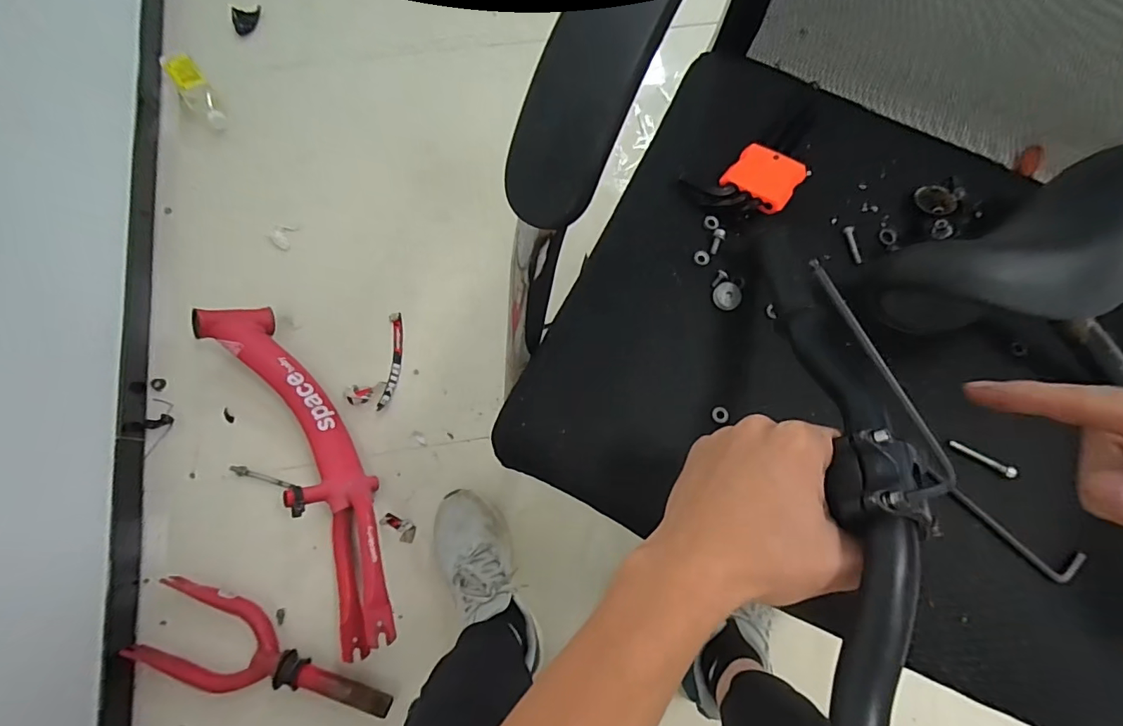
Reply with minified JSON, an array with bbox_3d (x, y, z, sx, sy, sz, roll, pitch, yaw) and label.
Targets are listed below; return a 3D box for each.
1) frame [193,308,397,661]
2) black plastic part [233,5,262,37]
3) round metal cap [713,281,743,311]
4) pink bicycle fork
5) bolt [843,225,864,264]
[{"bbox_3d":[-0.385,0.135,0.735,0.116,0.110,0.523,-29,79,-9],"label":"frame"},{"bbox_3d":[-0.648,-0.702,1.010,0.053,0.014,0.075,-9,76,-5],"label":"black plastic part"},{"bbox_3d":[0.132,-0.054,0.389,0.021,0.004,0.026,41,78,8],"label":"round metal cap"},{"bbox_3d":[-0.424,0.427,0.701,0.370,0.054,0.122,22,76,3],"label":"pink bicycle fork"},{"bbox_3d":[0.244,-0.099,0.410,0.009,0.004,0.036,-3,76,-3],"label":"bolt"}]

